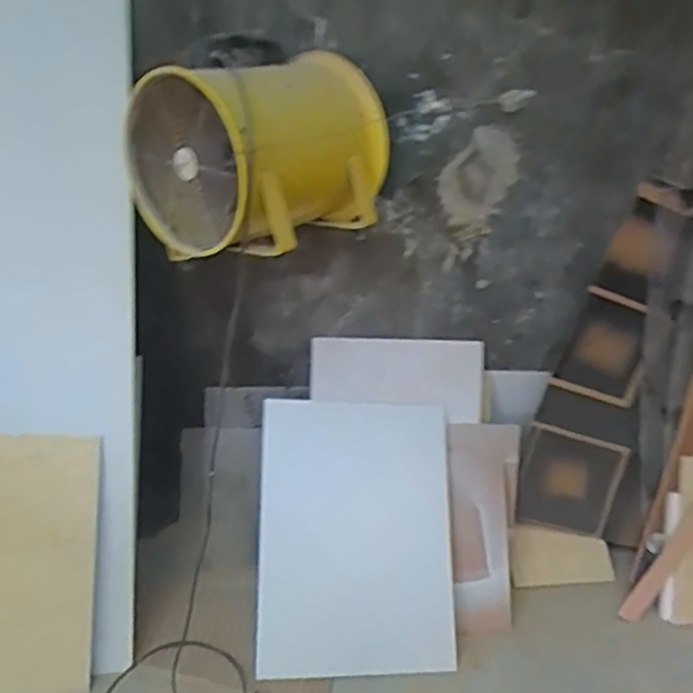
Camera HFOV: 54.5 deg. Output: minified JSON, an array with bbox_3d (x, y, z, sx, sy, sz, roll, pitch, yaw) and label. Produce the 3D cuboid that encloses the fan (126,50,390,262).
[{"bbox_3d":[-0.179,-0.391,1.351,0.371,0.352,0.382,31,35,29],"label":"fan"}]

